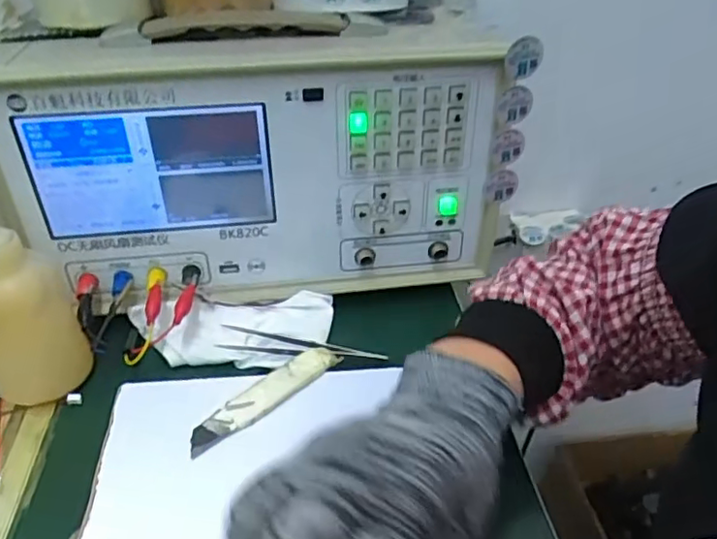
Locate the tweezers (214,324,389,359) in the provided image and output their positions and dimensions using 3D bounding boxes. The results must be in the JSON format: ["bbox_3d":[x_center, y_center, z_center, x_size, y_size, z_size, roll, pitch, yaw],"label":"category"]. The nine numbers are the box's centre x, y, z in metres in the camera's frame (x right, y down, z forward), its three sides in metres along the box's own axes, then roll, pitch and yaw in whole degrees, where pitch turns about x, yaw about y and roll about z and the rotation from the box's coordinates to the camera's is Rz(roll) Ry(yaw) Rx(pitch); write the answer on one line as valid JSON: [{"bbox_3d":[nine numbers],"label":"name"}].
[{"bbox_3d":[-0.042,0.058,0.431,0.120,0.006,0.018,9,61,7],"label":"tweezers"}]

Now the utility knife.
[{"bbox_3d":[-0.059,0.081,0.385,0.111,0.006,0.021,-32,63,-33],"label":"utility knife"}]

